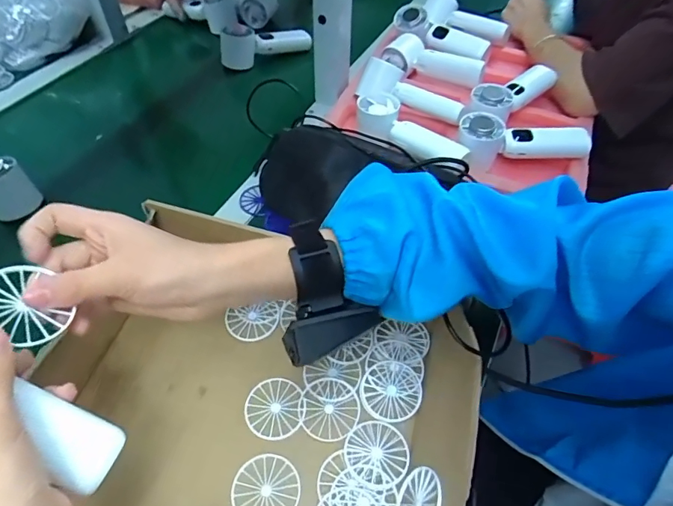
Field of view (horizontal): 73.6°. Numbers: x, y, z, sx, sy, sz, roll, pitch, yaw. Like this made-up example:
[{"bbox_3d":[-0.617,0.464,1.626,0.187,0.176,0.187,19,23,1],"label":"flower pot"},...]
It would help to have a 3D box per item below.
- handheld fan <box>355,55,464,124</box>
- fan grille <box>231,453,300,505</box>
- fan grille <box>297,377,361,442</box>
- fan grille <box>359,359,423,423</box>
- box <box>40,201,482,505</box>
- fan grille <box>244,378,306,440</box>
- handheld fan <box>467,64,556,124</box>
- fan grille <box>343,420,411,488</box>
[{"bbox_3d":[0.097,-0.213,0.594,0.142,0.042,0.060,14,53,9],"label":"handheld fan"},{"bbox_3d":[-0.054,0.180,0.343,0.050,0.004,0.049,1,52,-1],"label":"fan grille"},{"bbox_3d":[-0.006,0.131,0.379,0.049,0.004,0.050,1,52,-1],"label":"fan grille"},{"bbox_3d":[0.047,0.118,0.387,0.051,0.004,0.050,1,52,-1],"label":"fan grille"},{"bbox_3d":[-0.077,0.161,0.322,0.342,0.097,0.334,13,52,8],"label":"box"},{"bbox_3d":[-0.051,0.130,0.379,0.049,0.004,0.048,1,52,-1],"label":"fan grille"},{"bbox_3d":[0.238,-0.219,0.616,0.060,0.038,0.165,37,60,24],"label":"handheld fan"},{"bbox_3d":[0.032,0.157,0.355,0.050,0.004,0.047,1,52,-1],"label":"fan grille"}]

